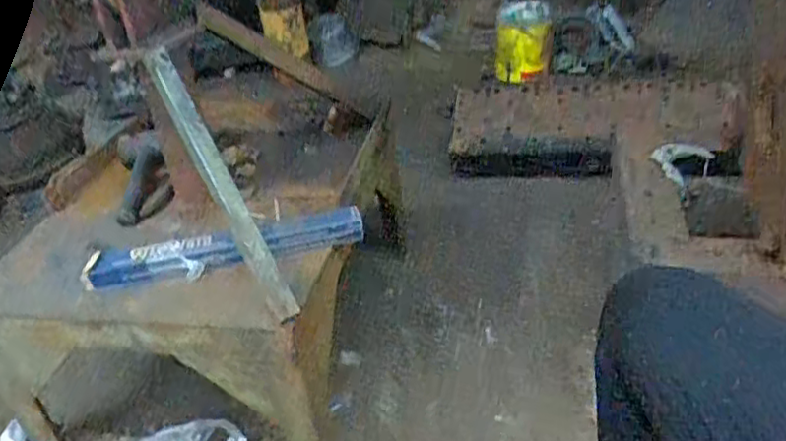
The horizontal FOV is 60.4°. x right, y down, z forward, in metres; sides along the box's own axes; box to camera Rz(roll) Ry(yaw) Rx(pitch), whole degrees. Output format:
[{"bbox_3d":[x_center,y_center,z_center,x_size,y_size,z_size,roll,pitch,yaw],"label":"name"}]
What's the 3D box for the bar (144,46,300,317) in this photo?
[{"bbox_3d":[-0.214,-0.050,0.826,0.028,0.037,0.380,-24,74,-23],"label":"bar"}]

